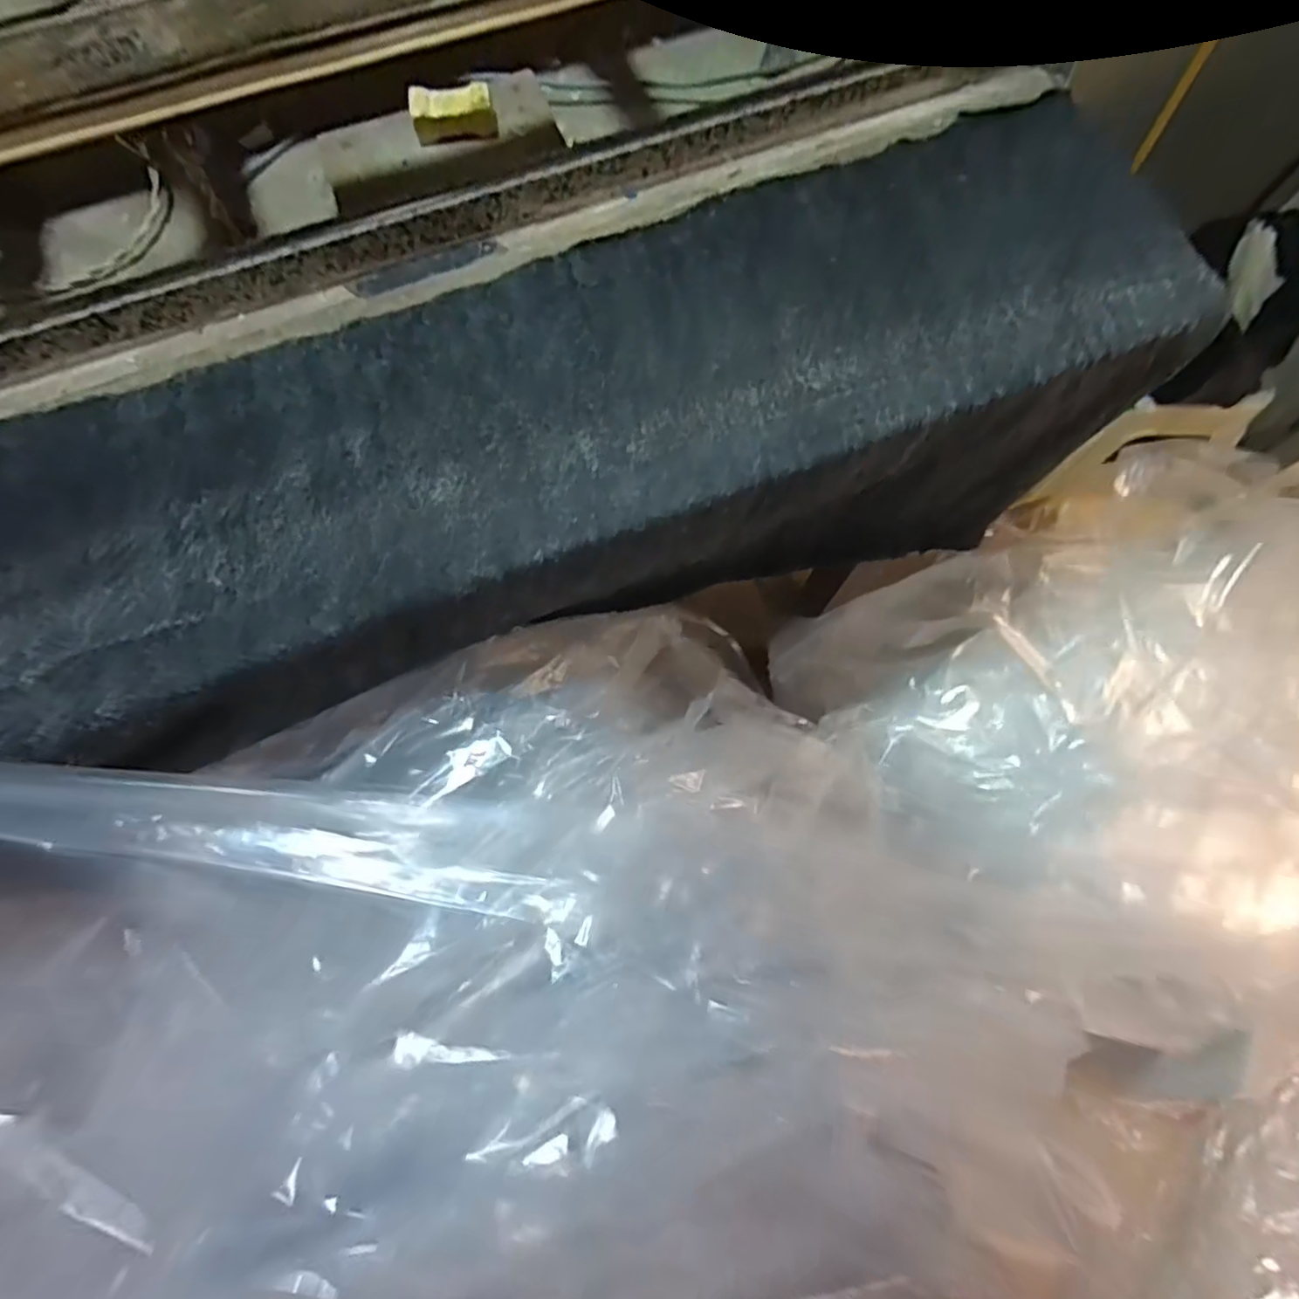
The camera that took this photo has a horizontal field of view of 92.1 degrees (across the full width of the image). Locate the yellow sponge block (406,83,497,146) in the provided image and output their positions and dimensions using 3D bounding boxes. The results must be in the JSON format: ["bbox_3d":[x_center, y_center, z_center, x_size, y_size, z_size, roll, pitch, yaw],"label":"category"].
[{"bbox_3d":[-0.122,-0.335,0.391,0.049,0.020,0.020,-11,76,-2],"label":"yellow sponge block"}]

